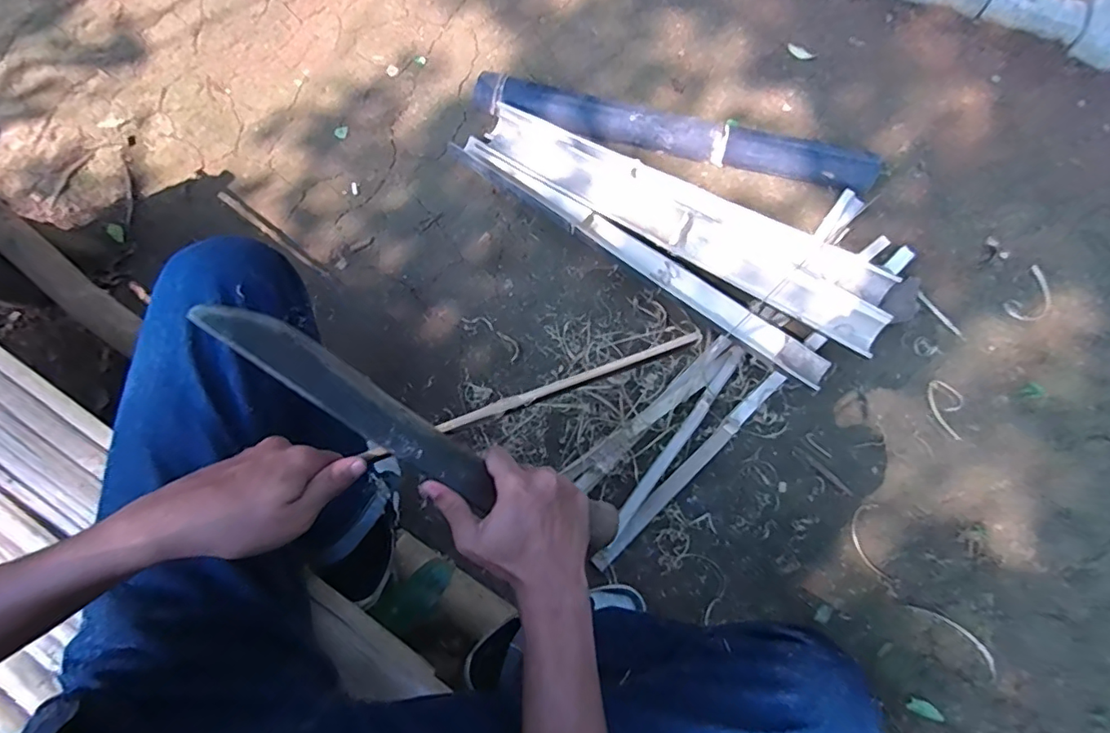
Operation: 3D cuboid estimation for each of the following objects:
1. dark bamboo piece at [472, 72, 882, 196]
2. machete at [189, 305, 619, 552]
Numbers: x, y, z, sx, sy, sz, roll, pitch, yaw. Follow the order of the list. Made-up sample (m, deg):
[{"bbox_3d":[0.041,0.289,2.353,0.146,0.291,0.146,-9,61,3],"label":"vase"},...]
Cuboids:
[{"bbox_3d":[0.258,-0.535,1.234,0.920,0.065,0.100,15,72,4],"label":"dark bamboo piece"},{"bbox_3d":[-0.083,0.059,0.395,0.342,0.027,0.046,36,72,-26],"label":"machete"}]

